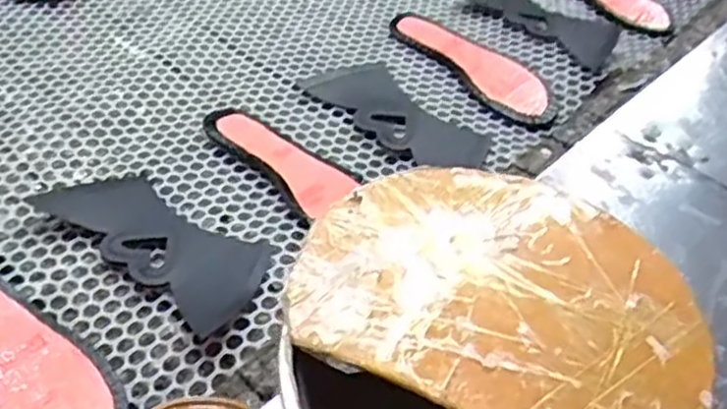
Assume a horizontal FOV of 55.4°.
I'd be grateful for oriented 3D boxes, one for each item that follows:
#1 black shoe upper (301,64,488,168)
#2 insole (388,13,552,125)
[{"bbox_3d":[0.034,-0.096,0.710,0.088,0.011,0.199,-31,55,-32],"label":"black shoe upper"},{"bbox_3d":[0.126,-0.165,0.784,0.081,0.015,0.240,-26,53,-29],"label":"insole"}]

